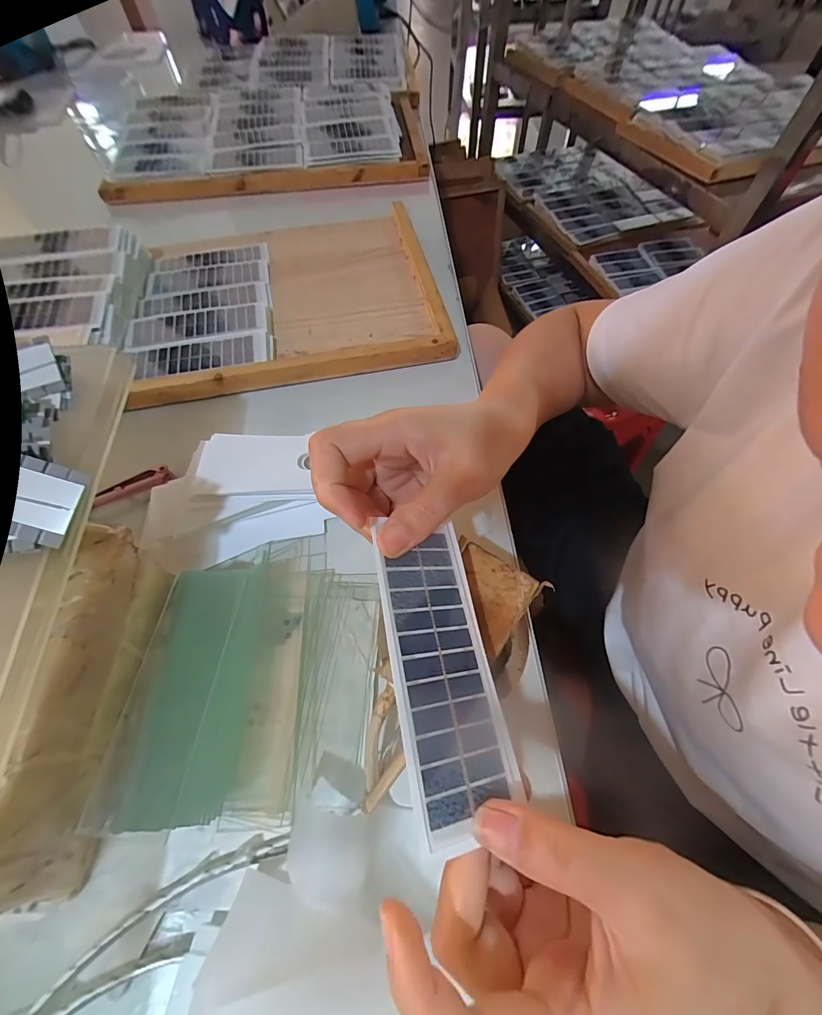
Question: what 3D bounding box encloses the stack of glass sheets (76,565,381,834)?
[{"bbox_3d":[-0.094,0.105,0.245,0.136,0.023,0.149,11,58,-11],"label":"stack of glass sheets"}]

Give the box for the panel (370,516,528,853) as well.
[{"bbox_3d":[0.015,0.070,0.183,0.050,0.004,0.130,1,61,-28],"label":"panel"}]

